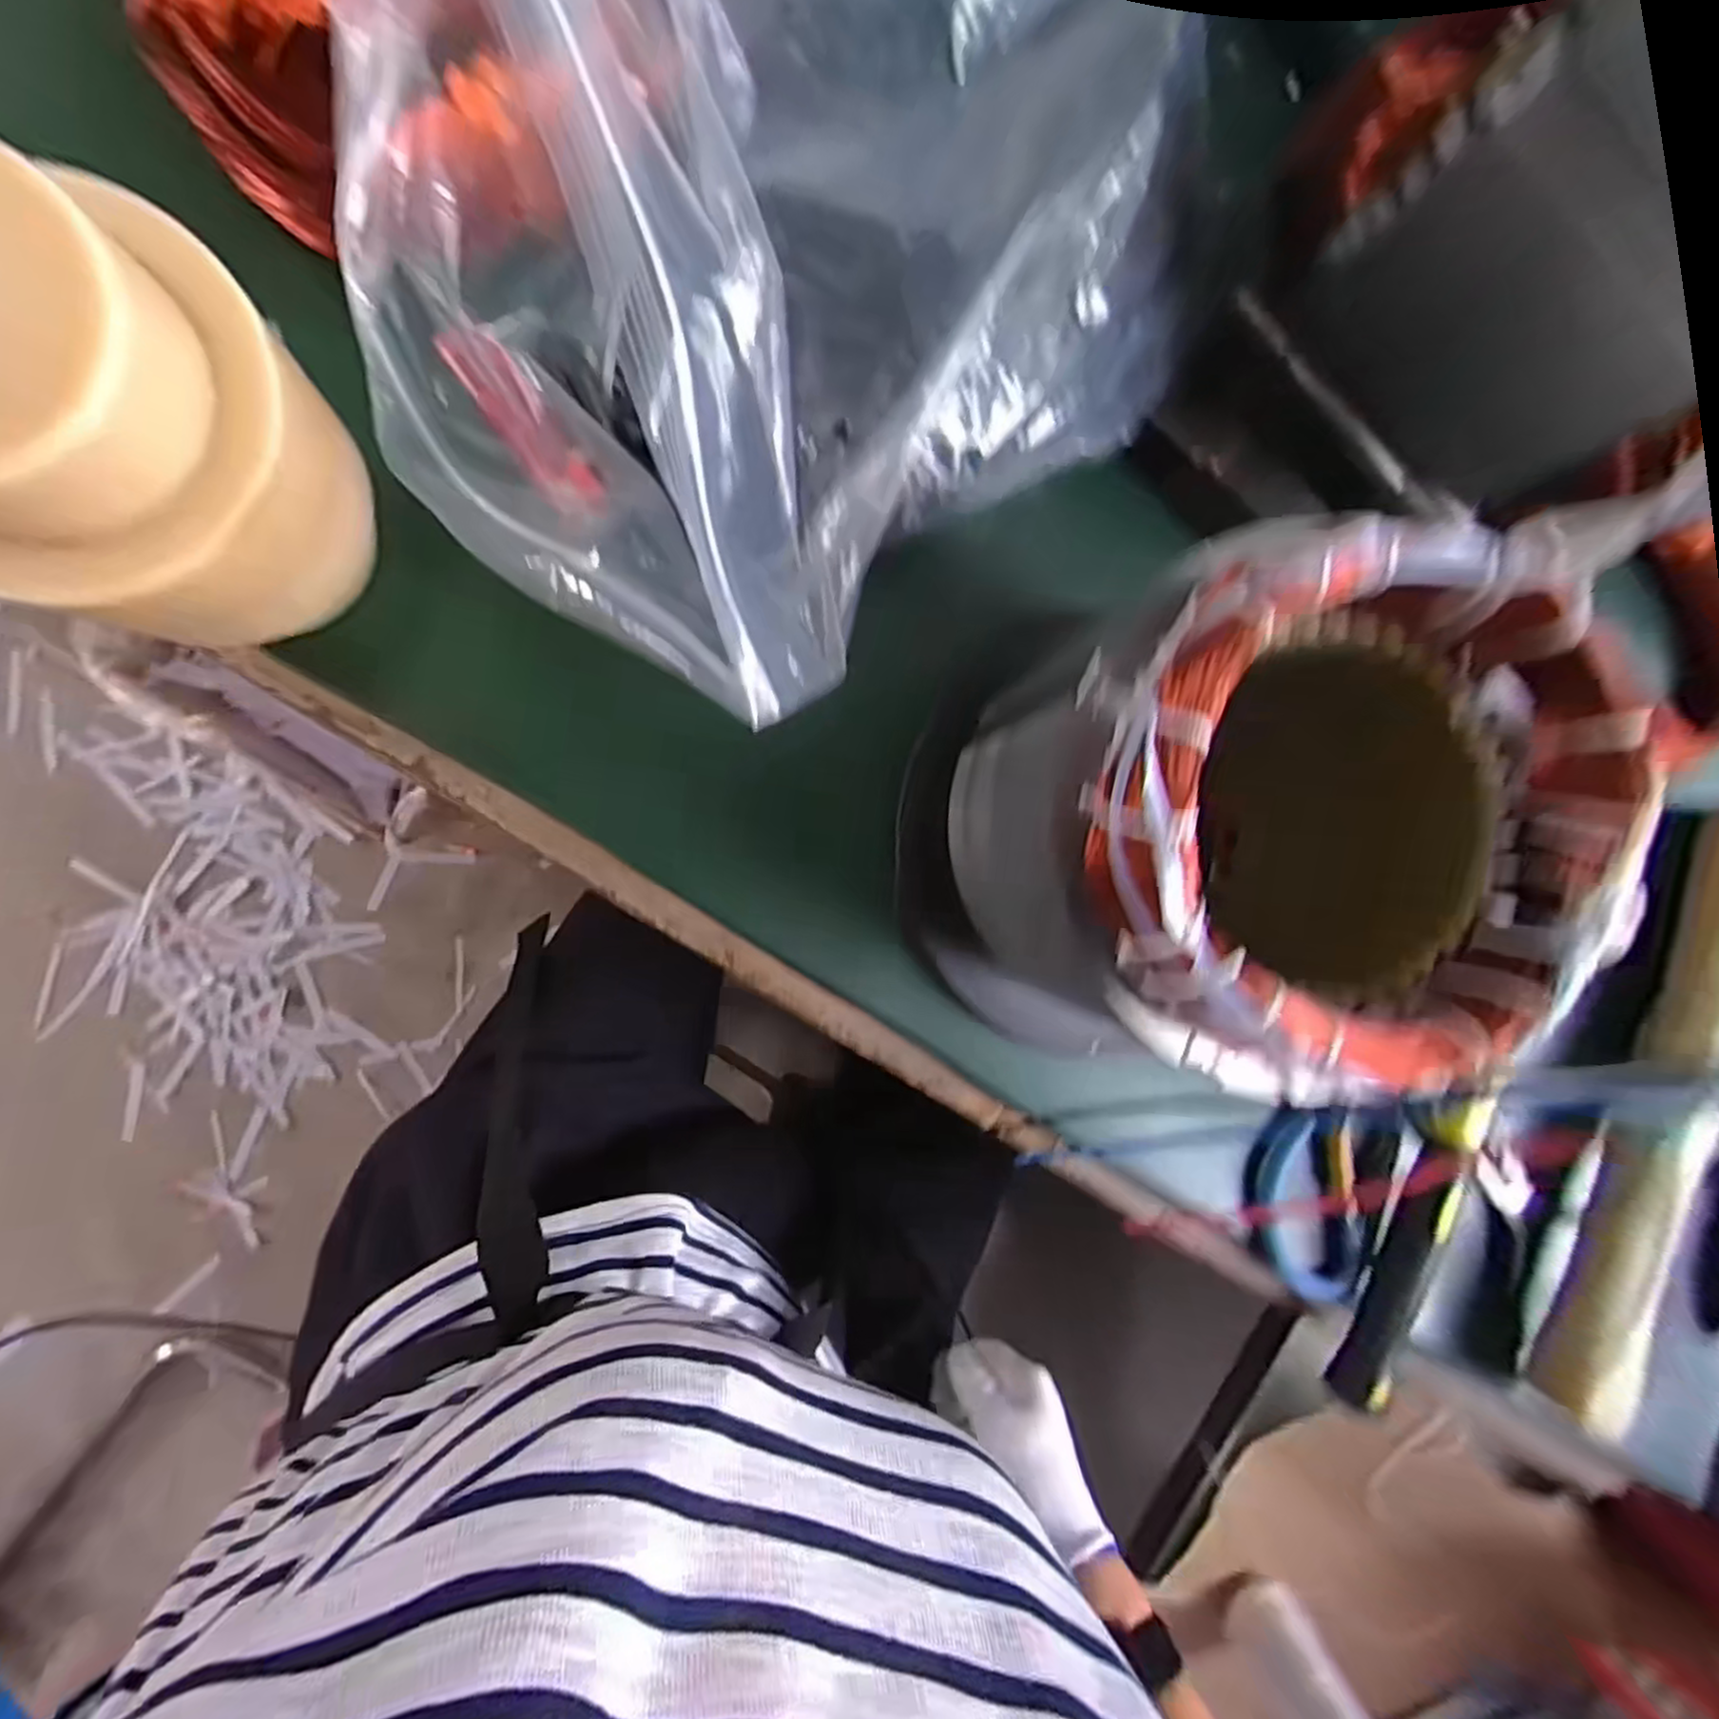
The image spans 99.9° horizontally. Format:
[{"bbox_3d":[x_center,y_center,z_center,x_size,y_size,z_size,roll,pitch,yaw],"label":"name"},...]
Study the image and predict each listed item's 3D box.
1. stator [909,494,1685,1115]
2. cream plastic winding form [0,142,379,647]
[{"bbox_3d":[0.114,-0.006,0.249,0.162,0.174,0.145,2,92,-3],"label":"stator"},{"bbox_3d":[-0.214,-0.119,0.212,0.093,0.102,0.094,-4,92,-3],"label":"cream plastic winding form"}]

